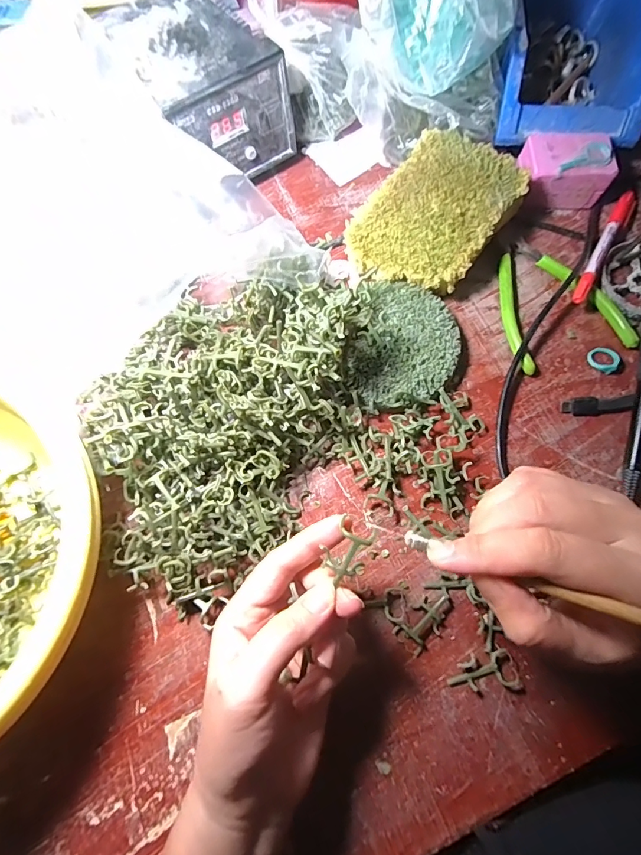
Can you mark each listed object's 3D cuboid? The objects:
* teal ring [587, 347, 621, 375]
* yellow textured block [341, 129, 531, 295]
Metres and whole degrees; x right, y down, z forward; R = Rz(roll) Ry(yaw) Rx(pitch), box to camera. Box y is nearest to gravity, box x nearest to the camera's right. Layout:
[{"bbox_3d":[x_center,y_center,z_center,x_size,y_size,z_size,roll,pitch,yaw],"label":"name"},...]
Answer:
[{"bbox_3d":[0.224,-0.054,0.332,0.022,0.009,0.021,0,74,0],"label":"teal ring"},{"bbox_3d":[0.093,-0.172,0.336,0.093,0.030,0.132,39,77,10],"label":"yellow textured block"}]

